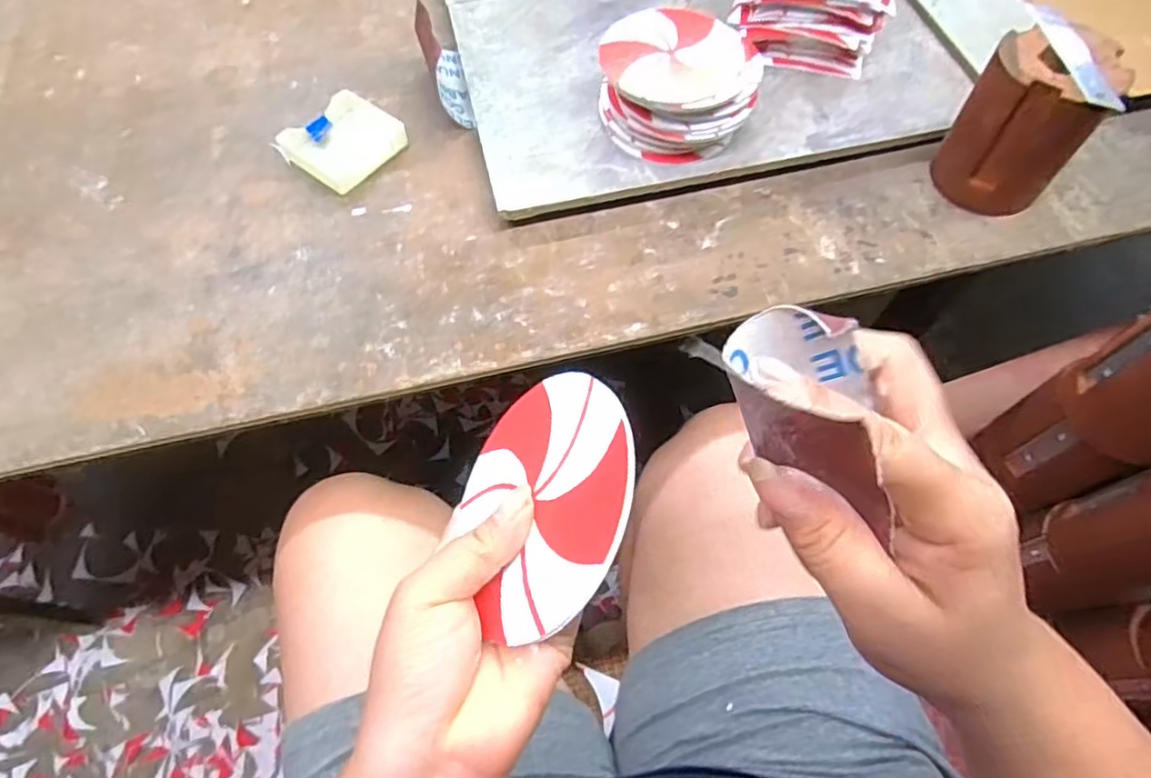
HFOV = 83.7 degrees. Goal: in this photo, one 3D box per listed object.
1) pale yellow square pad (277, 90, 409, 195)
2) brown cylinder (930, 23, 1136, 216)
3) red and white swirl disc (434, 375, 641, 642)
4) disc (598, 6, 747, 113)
[{"bbox_3d":[-0.185,-0.199,0.516,0.075,0.014,0.081,39,71,17],"label":"pale yellow square pad"},{"bbox_3d":[0.310,-0.186,0.447,0.077,0.098,0.076,38,70,17],"label":"brown cylinder"},{"bbox_3d":[-0.014,0.039,0.241,0.091,0.004,0.097,-29,48,39],"label":"red and white swirl disc"},{"bbox_3d":[0.071,-0.235,0.454,0.100,0.009,0.095,0,63,0],"label":"disc"}]

